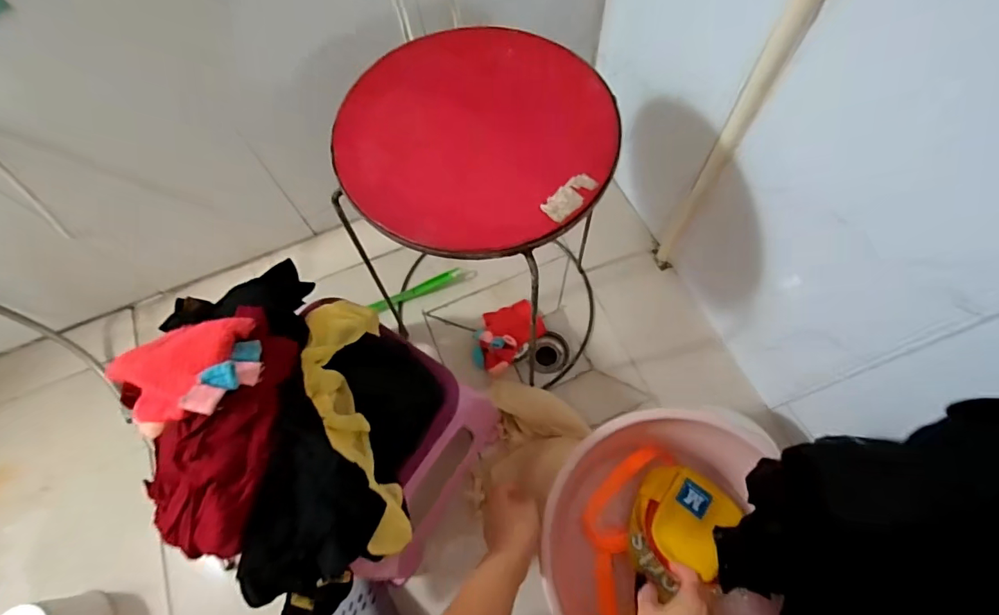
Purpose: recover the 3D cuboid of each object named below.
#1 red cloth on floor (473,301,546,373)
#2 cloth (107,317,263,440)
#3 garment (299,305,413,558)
[{"bbox_3d":[0.007,0.043,0.850,0.143,0.051,0.100,-42,71,-14],"label":"red cloth on floor"},{"bbox_3d":[-0.258,0.051,0.391,0.109,0.042,0.095,-21,67,-5],"label":"cloth"},{"bbox_3d":[-0.143,0.100,0.469,0.070,0.069,0.265,-16,67,-3],"label":"garment"}]

